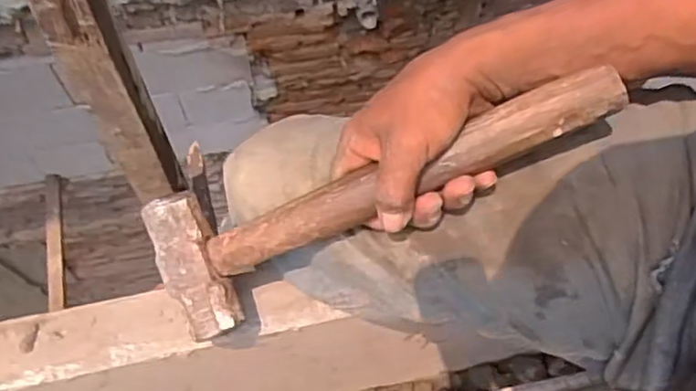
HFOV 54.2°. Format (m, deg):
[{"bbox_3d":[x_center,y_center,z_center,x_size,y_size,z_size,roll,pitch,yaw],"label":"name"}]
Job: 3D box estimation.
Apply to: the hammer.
[{"bbox_3d":[0.018,-0.002,0.426,0.304,0.040,0.086,-22,68,12],"label":"hammer"}]

